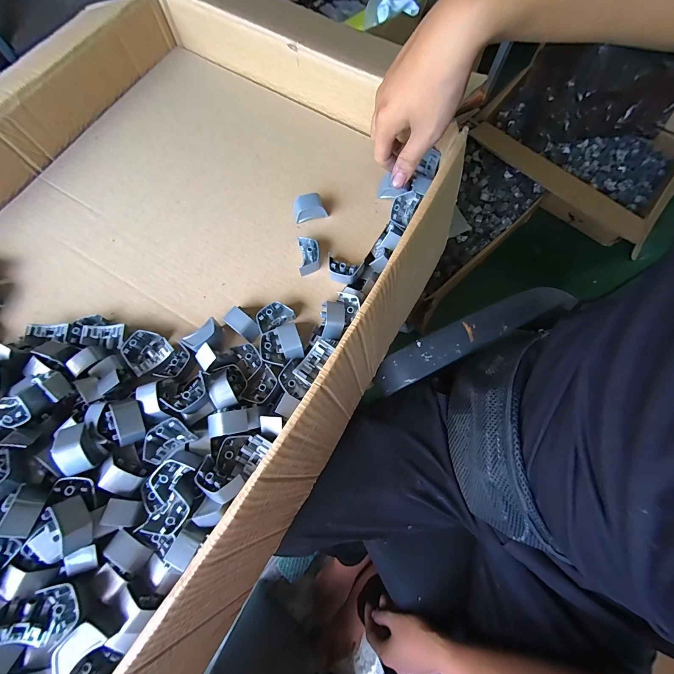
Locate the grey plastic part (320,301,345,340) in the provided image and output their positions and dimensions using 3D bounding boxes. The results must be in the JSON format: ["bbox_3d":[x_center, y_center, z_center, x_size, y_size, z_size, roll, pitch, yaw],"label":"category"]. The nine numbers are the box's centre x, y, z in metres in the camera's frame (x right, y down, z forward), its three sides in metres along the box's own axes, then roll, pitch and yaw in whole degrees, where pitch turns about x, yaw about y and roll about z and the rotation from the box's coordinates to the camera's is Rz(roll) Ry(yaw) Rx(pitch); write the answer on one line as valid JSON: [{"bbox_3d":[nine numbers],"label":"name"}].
[{"bbox_3d":[-0.004,-0.017,0.313,0.022,0.015,0.034,-2,73,-1],"label":"grey plastic part"}]

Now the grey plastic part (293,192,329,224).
[{"bbox_3d":[-0.031,-0.146,0.356,0.037,0.022,0.020,-15,74,-5],"label":"grey plastic part"}]

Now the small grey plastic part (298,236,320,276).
[{"bbox_3d":[-0.030,-0.089,0.341,0.022,0.018,0.040,-4,73,-2],"label":"small grey plastic part"}]

